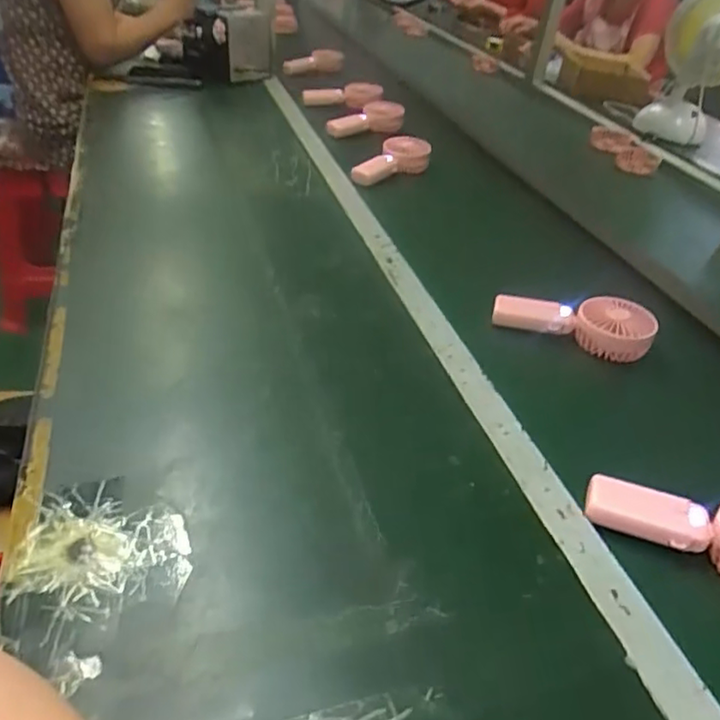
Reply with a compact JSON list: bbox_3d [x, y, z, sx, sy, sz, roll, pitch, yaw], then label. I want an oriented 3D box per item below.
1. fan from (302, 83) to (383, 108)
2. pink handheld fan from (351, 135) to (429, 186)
[{"bbox_3d":[-0.047,-0.595,1.391,0.160,0.060,0.058,1,36,13],"label":"fan"},{"bbox_3d":[0.058,-0.356,1.111,0.169,0.070,0.053,-19,44,-33],"label":"pink handheld fan"}]

